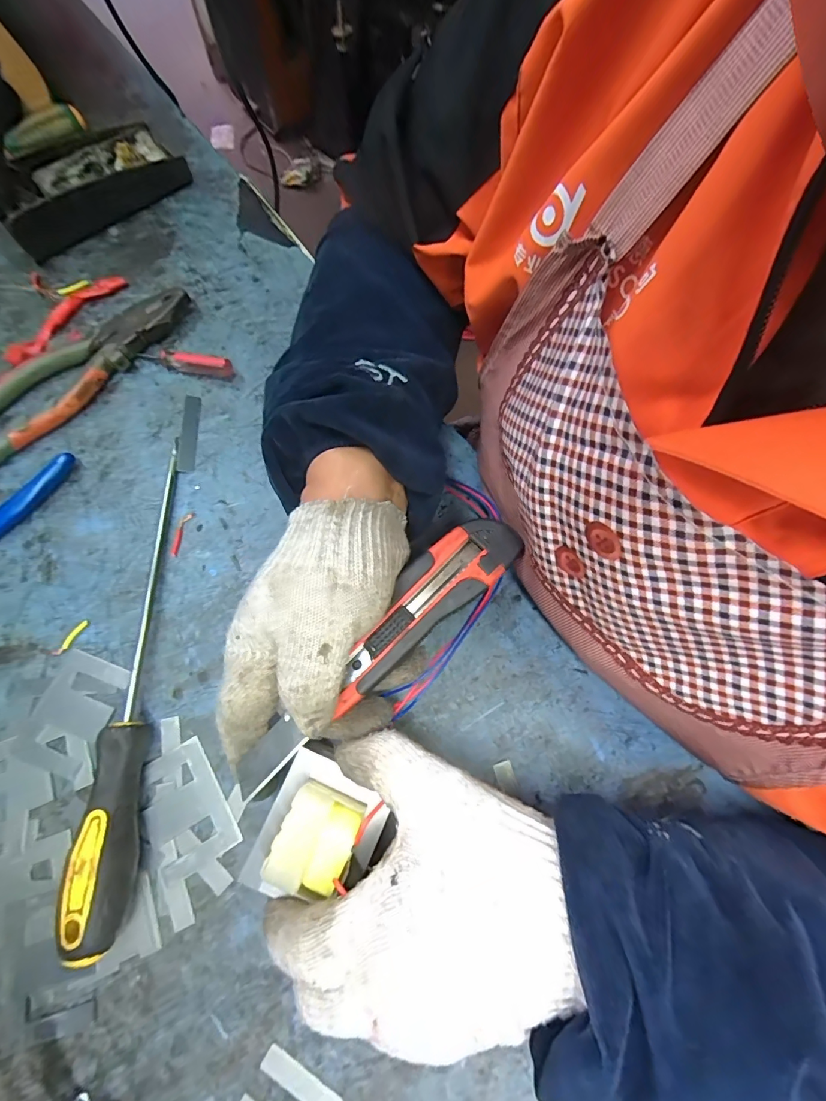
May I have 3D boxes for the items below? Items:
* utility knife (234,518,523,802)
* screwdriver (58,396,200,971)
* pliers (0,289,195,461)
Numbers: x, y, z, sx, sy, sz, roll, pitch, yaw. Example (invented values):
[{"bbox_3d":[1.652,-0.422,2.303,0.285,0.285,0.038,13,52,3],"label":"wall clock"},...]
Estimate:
[{"bbox_3d":[-0.018,0.053,0.246,0.193,0.013,0.038,-44,78,-8],"label":"utility knife"},{"bbox_3d":[-0.170,0.042,0.279,0.033,0.033,0.334,-3,71,-4],"label":"screwdriver"},{"bbox_3d":[-0.252,-0.139,0.342,0.053,0.019,0.191,42,74,11],"label":"pliers"}]

